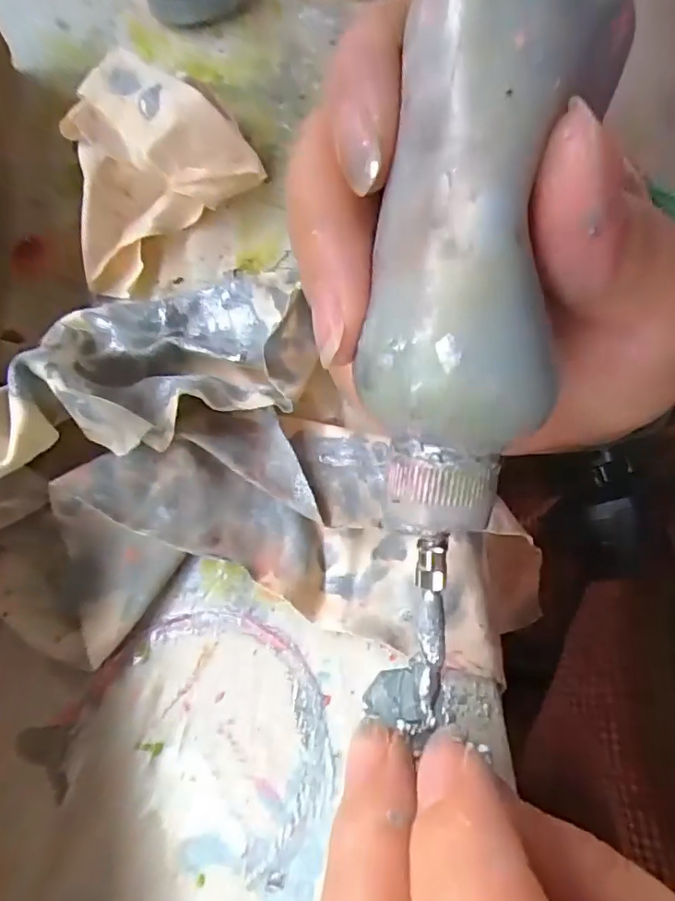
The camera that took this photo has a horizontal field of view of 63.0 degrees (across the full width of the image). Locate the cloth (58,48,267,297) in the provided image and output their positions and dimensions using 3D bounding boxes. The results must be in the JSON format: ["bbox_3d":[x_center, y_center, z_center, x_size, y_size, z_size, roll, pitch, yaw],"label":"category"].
[{"bbox_3d":[-0.074,-0.101,0.190,0.067,0.029,0.070,-40,69,-14],"label":"cloth"}]

